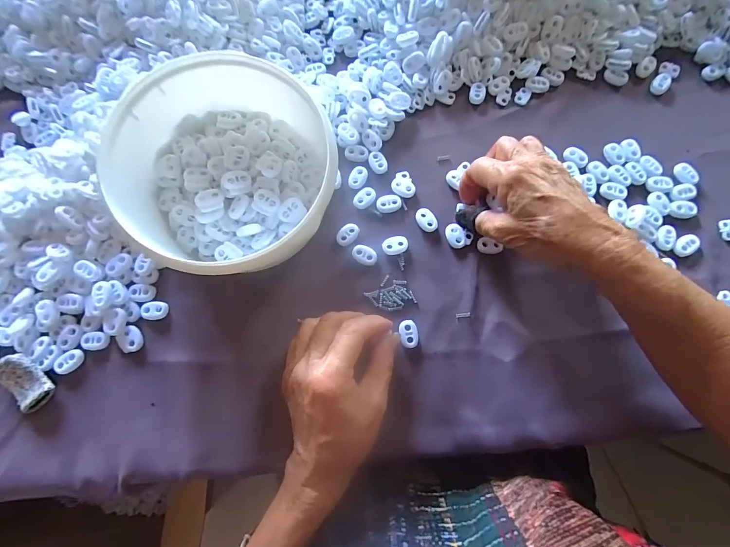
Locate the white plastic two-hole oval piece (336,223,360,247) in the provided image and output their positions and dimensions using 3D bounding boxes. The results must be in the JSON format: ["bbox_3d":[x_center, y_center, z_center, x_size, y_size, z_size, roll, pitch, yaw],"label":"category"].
[{"bbox_3d":[-0.016,-0.035,0.311,0.014,0.004,0.023,42,80,9],"label":"white plastic two-hole oval piece"}]

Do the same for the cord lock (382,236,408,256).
[{"bbox_3d":[0.027,-0.025,0.309,0.023,0.004,0.017,-12,77,-3],"label":"cord lock"}]

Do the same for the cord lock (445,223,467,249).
[{"bbox_3d":[0.080,-0.033,0.309,0.016,0.004,0.023,-15,77,-4],"label":"cord lock"}]

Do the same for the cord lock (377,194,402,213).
[{"bbox_3d":[0.022,-0.063,0.317,0.022,0.004,0.016,-4,77,-1],"label":"cord lock"}]

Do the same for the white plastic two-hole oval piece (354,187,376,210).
[{"bbox_3d":[0.000,-0.069,0.317,0.015,0.004,0.023,38,79,8],"label":"white plastic two-hole oval piece"}]

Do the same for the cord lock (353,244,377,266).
[{"bbox_3d":[0.000,-0.016,0.307,0.022,0.004,0.016,19,77,4],"label":"cord lock"}]

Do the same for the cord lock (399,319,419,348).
[{"bbox_3d":[0.037,0.050,0.291,0.015,0.004,0.023,-12,79,-3],"label":"cord lock"}]

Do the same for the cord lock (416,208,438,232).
[{"bbox_3d":[0.055,-0.048,0.313,0.016,0.004,0.023,-25,78,-6],"label":"cord lock"}]

